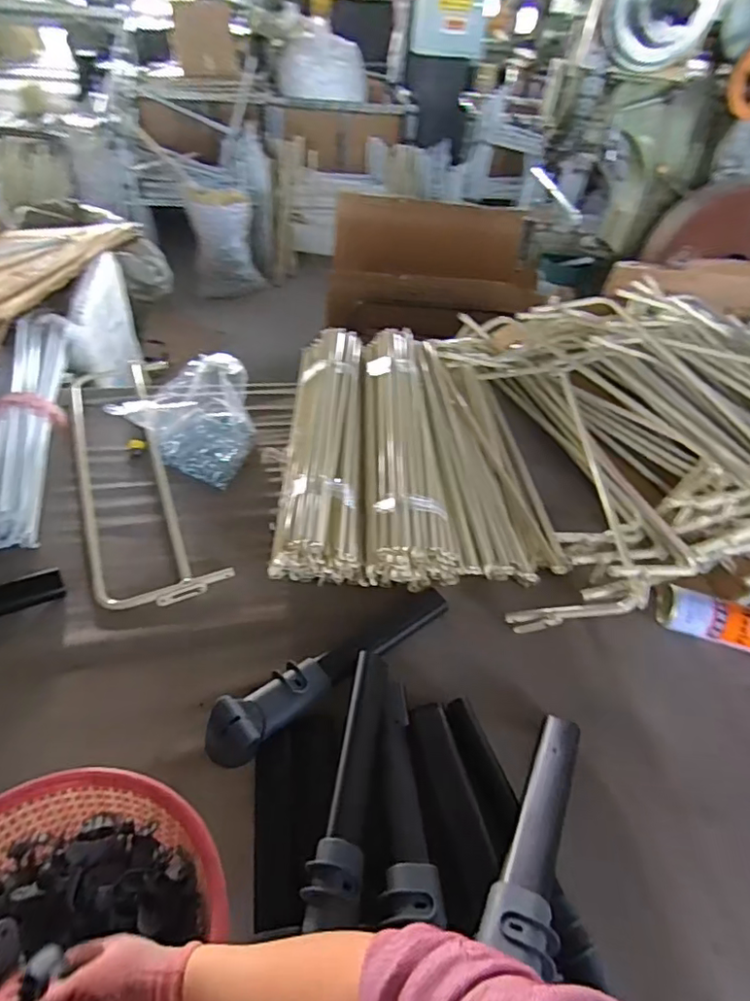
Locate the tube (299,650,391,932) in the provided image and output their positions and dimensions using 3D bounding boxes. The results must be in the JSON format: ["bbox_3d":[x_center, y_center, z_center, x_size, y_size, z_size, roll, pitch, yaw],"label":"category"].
[{"bbox_3d":[-0.025,0.306,0.657,0.055,0.056,0.322,9,44,2],"label":"tube"}]

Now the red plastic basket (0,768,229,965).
[{"bbox_3d":[-0.292,0.413,0.523,0.284,0.105,0.282,3,44,-3],"label":"red plastic basket"}]

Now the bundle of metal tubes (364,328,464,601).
[{"bbox_3d":[0.052,-0.122,1.113,0.153,0.086,0.655,2,44,-5],"label":"bundle of metal tubes"}]

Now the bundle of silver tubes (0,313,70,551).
[{"bbox_3d":[-0.690,-0.175,1.103,0.142,0.080,0.665,-6,45,-13],"label":"bundle of silver tubes"}]

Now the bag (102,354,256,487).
[{"bbox_3d":[-0.353,-0.177,1.108,0.283,0.126,0.207,24,46,17],"label":"bag"}]

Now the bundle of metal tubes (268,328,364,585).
[{"bbox_3d":[-0.097,-0.122,1.100,0.145,0.090,0.651,2,44,-5],"label":"bundle of metal tubes"}]

